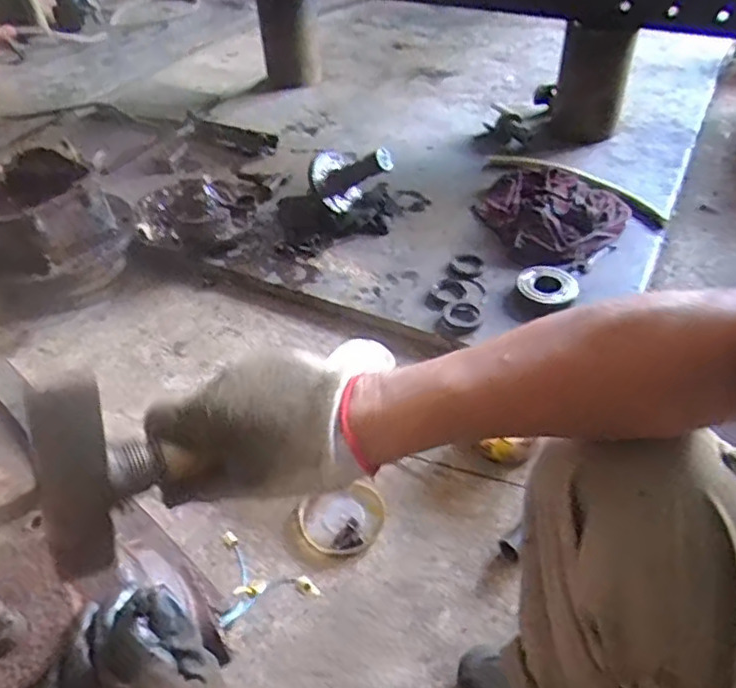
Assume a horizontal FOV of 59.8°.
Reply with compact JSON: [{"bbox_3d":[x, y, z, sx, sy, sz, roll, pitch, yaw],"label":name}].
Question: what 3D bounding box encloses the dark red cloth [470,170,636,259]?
[{"bbox_3d":[0.380,-0.277,1.317,0.286,0.066,0.321,-12,44,-10],"label":"dark red cloth"}]

